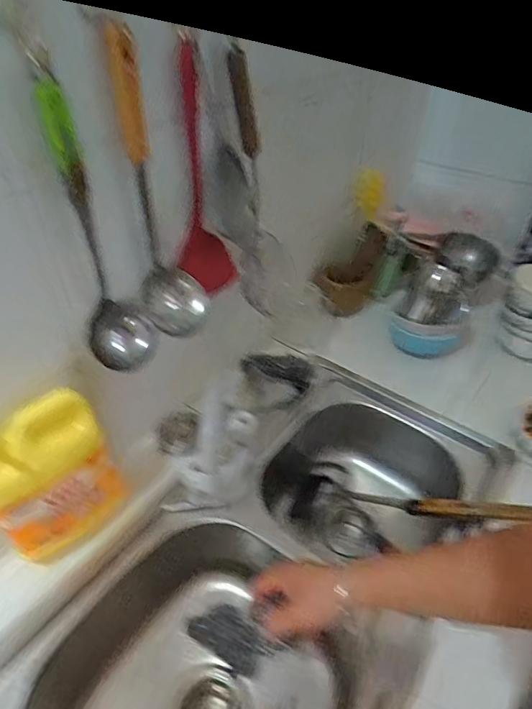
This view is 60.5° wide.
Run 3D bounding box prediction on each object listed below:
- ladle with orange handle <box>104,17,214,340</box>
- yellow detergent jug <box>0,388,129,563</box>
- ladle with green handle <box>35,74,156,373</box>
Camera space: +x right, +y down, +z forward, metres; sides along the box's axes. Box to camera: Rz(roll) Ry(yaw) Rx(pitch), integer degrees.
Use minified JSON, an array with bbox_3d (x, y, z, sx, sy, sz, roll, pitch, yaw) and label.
[{"bbox_3d":[-0.123,-0.172,0.529,0.082,0.332,0.056,-7,42,-8],"label":"ladle with orange handle"},{"bbox_3d":[-0.258,0.148,0.552,0.147,0.242,0.062,-26,48,-26],"label":"yellow detergent jug"},{"bbox_3d":[-0.180,-0.116,0.492,0.073,0.303,0.058,-10,42,-11],"label":"ladle with green handle"}]

